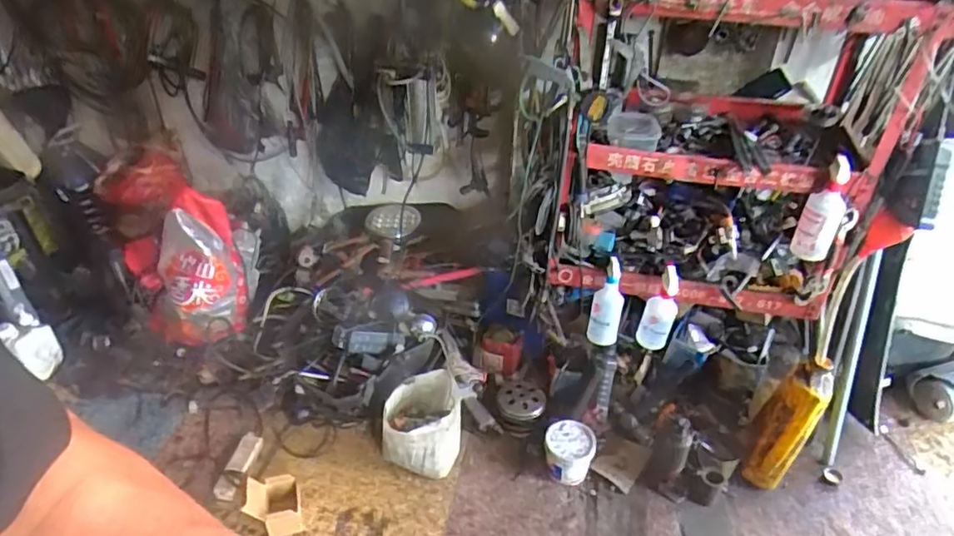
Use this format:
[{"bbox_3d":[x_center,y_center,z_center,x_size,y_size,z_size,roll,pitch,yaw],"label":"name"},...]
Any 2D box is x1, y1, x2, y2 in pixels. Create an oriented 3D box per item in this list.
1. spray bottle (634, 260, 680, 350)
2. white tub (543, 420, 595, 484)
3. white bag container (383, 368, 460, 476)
[{"bbox_3d":[0.453,0.100,1.509,0.077,0.229,0.061,21,15,27],"label":"spray bottle"},{"bbox_3d":[0.225,0.452,1.497,0.121,0.106,0.117,1,34,-1],"label":"white tub"},{"bbox_3d":[-0.130,0.394,1.472,0.179,0.228,0.184,-1,34,-3],"label":"white bag container"}]

